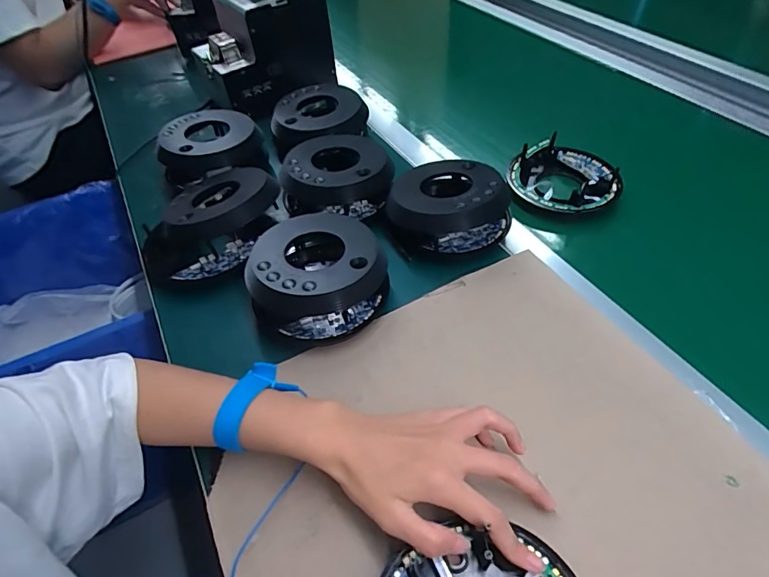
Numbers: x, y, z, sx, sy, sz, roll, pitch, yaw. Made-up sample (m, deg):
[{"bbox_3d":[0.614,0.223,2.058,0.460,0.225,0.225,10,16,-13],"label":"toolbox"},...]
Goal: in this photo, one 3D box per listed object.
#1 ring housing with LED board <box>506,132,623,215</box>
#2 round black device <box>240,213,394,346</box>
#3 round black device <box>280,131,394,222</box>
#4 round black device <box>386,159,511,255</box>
[{"bbox_3d":[0.217,-0.137,0.537,0.125,0.035,0.123,16,51,17],"label":"ring housing with LED board"},{"bbox_3d":[-0.063,-0.009,0.419,0.122,0.066,0.118,-2,48,2],"label":"round black device"},{"bbox_3d":[-0.059,-0.129,0.517,0.119,0.055,0.115,-2,48,2],"label":"round black device"},{"bbox_3d":[0.066,-0.094,0.490,0.123,0.063,0.117,-2,48,2],"label":"round black device"}]

